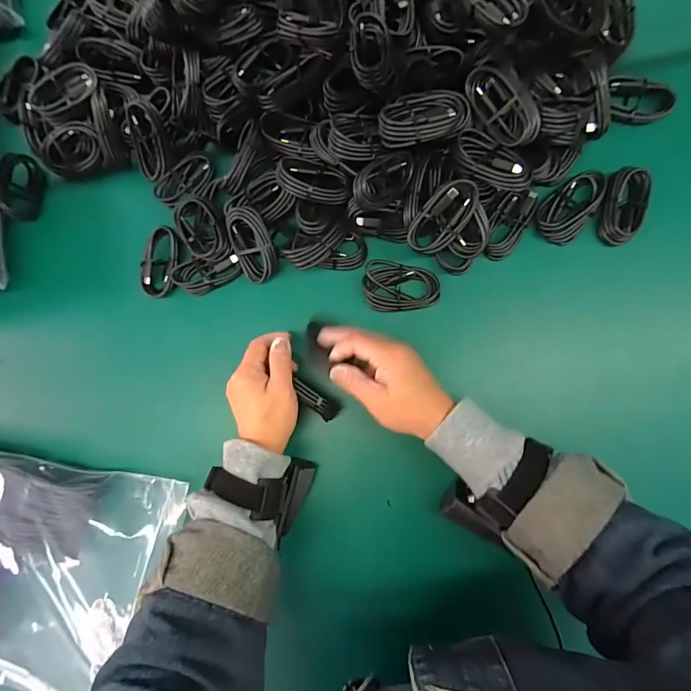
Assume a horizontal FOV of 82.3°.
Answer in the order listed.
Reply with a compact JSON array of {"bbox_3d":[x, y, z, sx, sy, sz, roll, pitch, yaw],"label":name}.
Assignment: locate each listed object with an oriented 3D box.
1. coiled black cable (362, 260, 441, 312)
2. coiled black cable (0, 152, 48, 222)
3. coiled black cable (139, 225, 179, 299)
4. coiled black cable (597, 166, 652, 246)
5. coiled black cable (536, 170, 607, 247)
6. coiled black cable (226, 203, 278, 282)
[{"bbox_3d":[0.057,-0.058,0.405,0.077,0.010,0.050,13,87,7],"label":"coiled black cable"},{"bbox_3d":[-0.369,-0.181,0.452,0.016,0.043,0.072,2,89,41],"label":"coiled black cable"},{"bbox_3d":[-0.200,-0.089,0.425,0.034,0.013,0.074,8,87,6],"label":"coiled black cable"},{"bbox_3d":[0.274,-0.138,0.392,0.038,0.022,0.070,4,86,6],"label":"coiled black cable"},{"bbox_3d":[0.226,-0.141,0.396,0.046,0.015,0.074,41,91,7],"label":"coiled black cable"},{"bbox_3d":[-0.095,-0.104,0.407,0.042,0.016,0.075,-2,113,16],"label":"coiled black cable"}]

